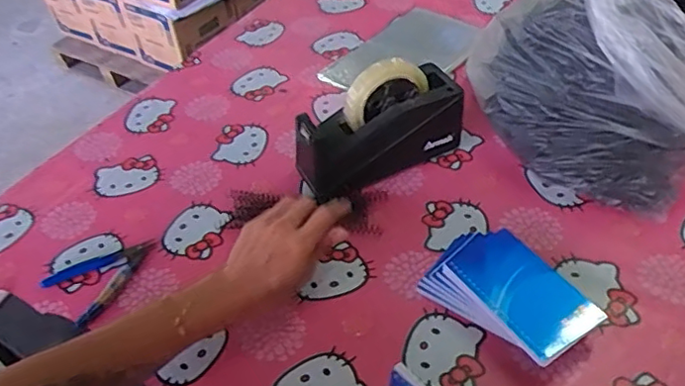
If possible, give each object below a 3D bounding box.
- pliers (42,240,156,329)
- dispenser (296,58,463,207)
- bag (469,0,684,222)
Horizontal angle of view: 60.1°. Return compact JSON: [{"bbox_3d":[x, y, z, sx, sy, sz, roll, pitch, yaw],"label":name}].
[{"bbox_3d":[-0.262,0.089,0.653,0.085,0.010,0.115,26,53,30],"label":"pliers"},{"bbox_3d":[0.042,-0.080,0.714,0.205,0.127,0.069,-21,46,-14],"label":"dispenser"},{"bbox_3d":[0.378,-0.159,0.690,0.392,0.220,0.281,-18,45,-12],"label":"bag"}]

